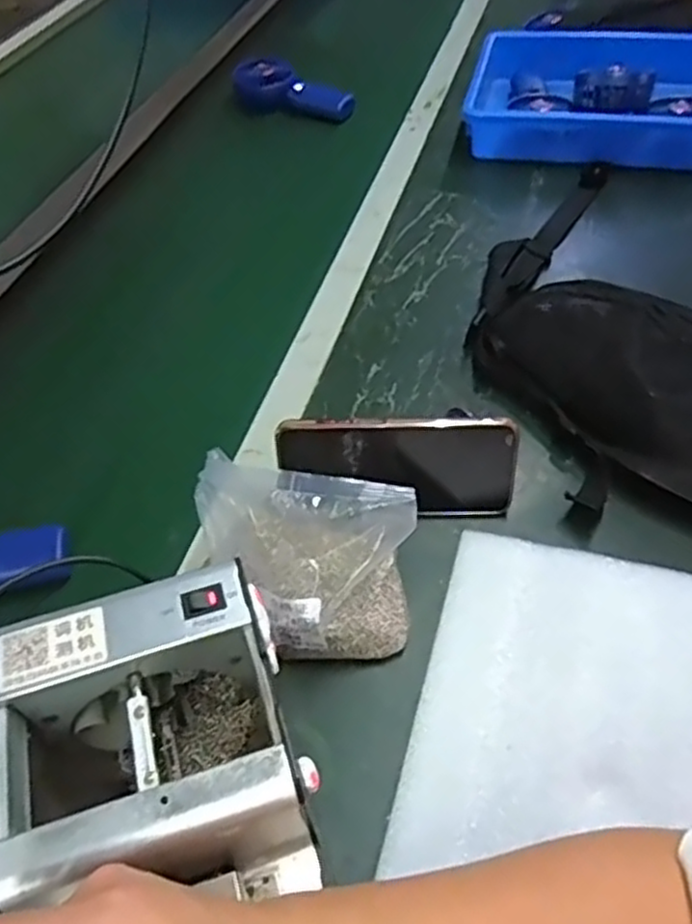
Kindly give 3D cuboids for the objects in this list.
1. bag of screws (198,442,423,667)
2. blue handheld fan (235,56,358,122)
[{"bbox_3d":[-0.028,0.066,0.468,0.136,0.110,0.088,7,51,9],"label":"bag of screws"},{"bbox_3d":[-0.080,-0.524,1.010,0.191,0.049,0.066,20,55,22],"label":"blue handheld fan"}]

